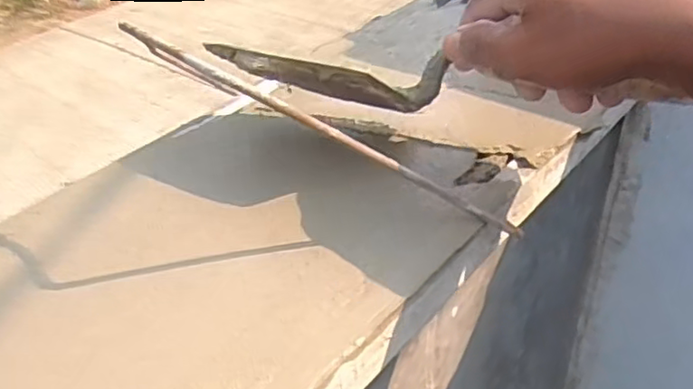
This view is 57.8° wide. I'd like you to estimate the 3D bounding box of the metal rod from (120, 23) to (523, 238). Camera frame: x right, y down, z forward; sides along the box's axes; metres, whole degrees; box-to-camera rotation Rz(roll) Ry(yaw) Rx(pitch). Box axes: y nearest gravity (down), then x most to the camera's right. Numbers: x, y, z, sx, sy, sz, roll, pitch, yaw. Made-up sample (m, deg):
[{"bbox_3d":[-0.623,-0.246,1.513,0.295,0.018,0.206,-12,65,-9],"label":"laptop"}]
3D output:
[{"bbox_3d":[0.003,-0.023,0.311,0.232,0.009,0.012,26,31,-24],"label":"metal rod"}]

